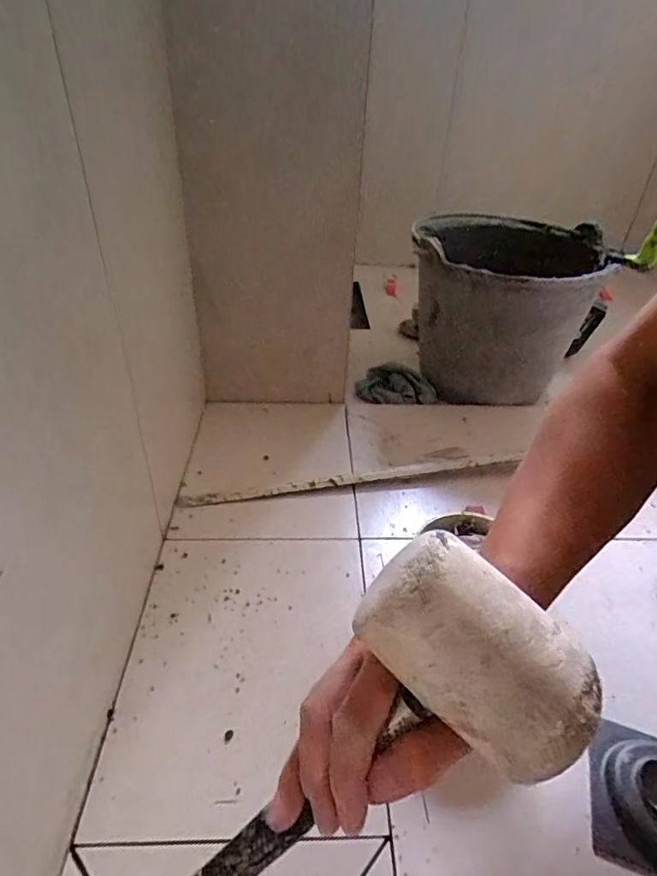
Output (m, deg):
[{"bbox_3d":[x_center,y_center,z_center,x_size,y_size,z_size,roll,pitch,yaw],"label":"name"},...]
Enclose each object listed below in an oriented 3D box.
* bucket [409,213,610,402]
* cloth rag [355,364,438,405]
[{"bbox_3d":[0.281,-0.222,0.865,0.269,0.235,0.308,12,38,13],"label":"bucket"},{"bbox_3d":[0.115,-0.093,0.866,0.131,0.027,0.094,4,37,2],"label":"cloth rag"}]

